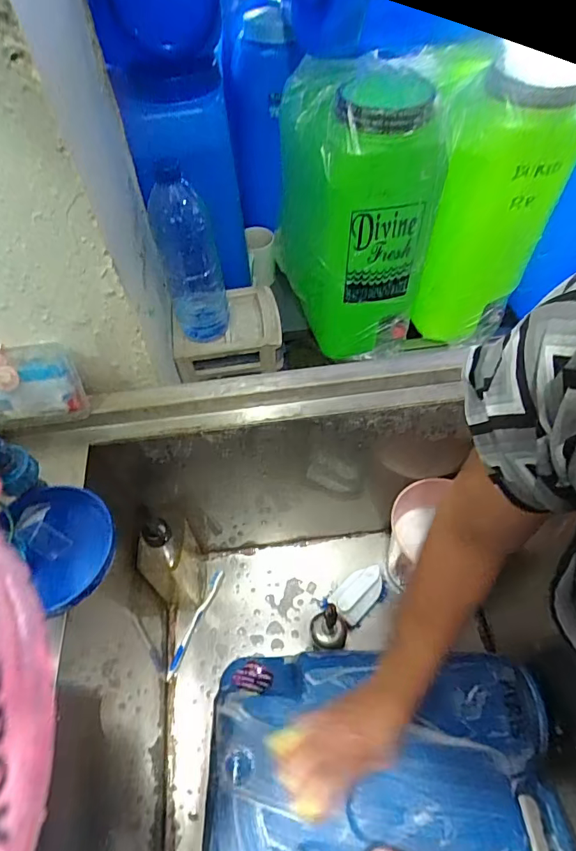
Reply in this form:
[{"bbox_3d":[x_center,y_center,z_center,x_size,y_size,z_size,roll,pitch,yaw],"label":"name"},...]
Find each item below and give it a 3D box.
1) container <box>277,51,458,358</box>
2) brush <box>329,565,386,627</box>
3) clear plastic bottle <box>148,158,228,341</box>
[{"bbox_3d":[0.110,-0.324,0.725,0.228,0.368,0.210,2,55,3],"label":"container"},{"bbox_3d":[0.114,0.275,0.754,0.095,0.073,0.065,-39,62,-22],"label":"brush"},{"bbox_3d":[-0.128,-0.214,0.614,0.074,0.225,0.059,-14,56,-8],"label":"clear plastic bottle"}]

